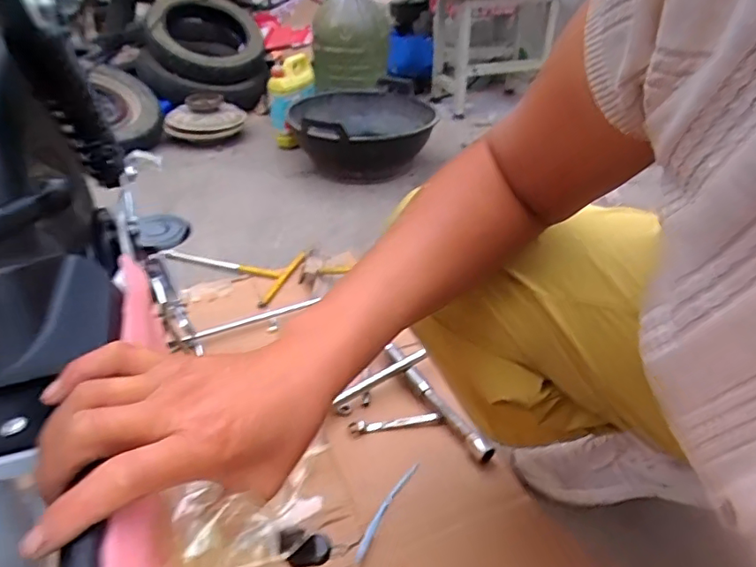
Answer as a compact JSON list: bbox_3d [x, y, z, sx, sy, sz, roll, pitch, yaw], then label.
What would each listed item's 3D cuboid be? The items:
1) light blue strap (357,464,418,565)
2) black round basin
[{"bbox_3d":[0.010,0.263,0.642,0.013,0.004,0.128,30,55,15],"label":"light blue strap"},{"bbox_3d":[-0.036,-0.388,1.410,0.359,0.134,0.383,-1,33,0],"label":"black round basin"}]

